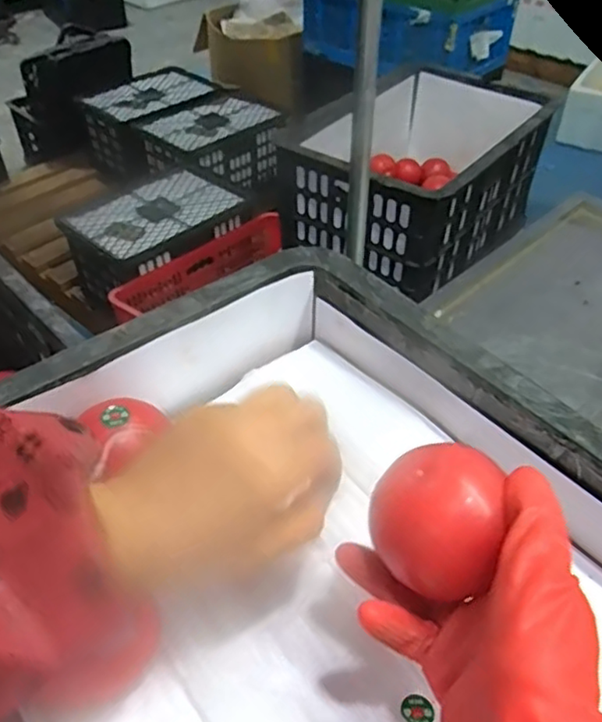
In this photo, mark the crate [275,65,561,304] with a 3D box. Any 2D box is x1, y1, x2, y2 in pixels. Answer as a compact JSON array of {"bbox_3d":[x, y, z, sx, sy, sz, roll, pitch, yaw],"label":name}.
[{"bbox_3d":[0.223,-0.362,1.162,0.333,0.208,0.485,26,50,22],"label":"crate"}]

